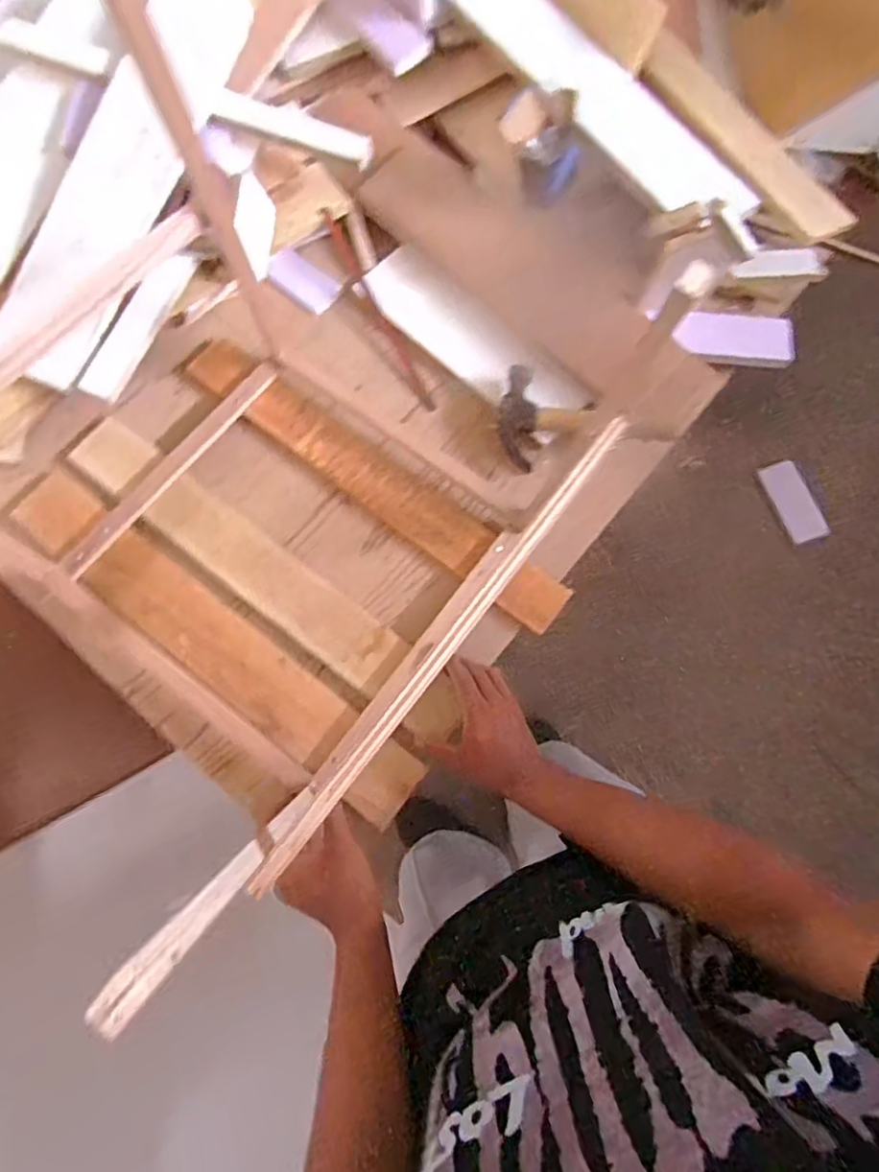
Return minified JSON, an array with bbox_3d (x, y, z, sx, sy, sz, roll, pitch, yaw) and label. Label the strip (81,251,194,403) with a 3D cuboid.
[{"bbox_3d":[-0.358,-0.310,0.706,0.044,0.027,0.205,22,77,4],"label":"strip"}]

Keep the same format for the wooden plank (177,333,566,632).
[{"bbox_3d":[-0.082,-0.134,0.734,0.554,0.018,0.066,36,78,8],"label":"wooden plank"}]

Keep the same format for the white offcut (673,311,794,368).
[{"bbox_3d":[0.391,-0.326,0.783,0.163,0.010,0.060,3,105,-2],"label":"white offcut"}]

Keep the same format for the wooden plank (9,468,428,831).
[{"bbox_3d":[-0.259,0.061,0.675,0.562,0.029,0.082,37,78,8],"label":"wooden plank"}]

